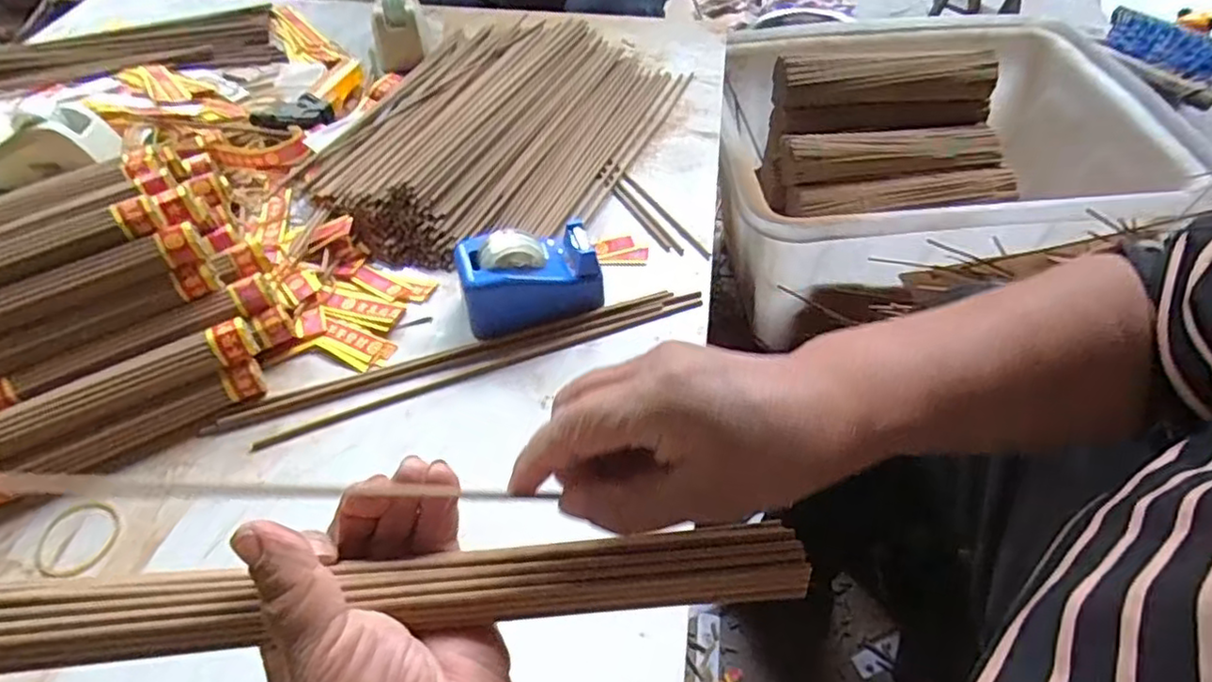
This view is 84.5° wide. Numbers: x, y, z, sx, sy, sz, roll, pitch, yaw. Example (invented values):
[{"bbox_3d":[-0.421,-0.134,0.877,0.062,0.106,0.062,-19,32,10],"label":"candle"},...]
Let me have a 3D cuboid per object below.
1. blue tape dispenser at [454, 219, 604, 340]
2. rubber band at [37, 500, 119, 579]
[{"bbox_3d":[-0.054,-0.048,0.479,0.096,0.056,0.062,-14,52,-11],"label":"blue tape dispenser"},{"bbox_3d":[-0.307,0.115,0.389,0.041,0.006,0.044,0,51,0],"label":"rubber band"}]

